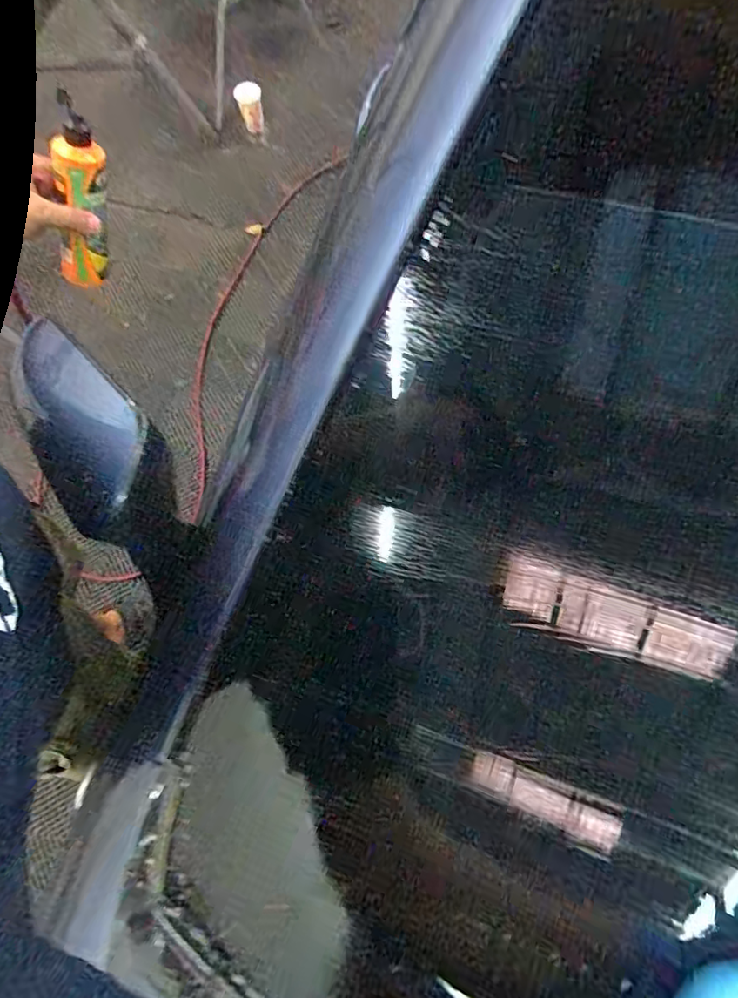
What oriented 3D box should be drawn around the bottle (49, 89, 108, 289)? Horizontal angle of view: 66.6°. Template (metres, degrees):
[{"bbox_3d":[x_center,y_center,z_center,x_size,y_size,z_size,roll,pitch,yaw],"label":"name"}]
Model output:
[{"bbox_3d":[-0.321,-0.325,0.625,0.044,0.191,0.044,40,48,13],"label":"bottle"}]

